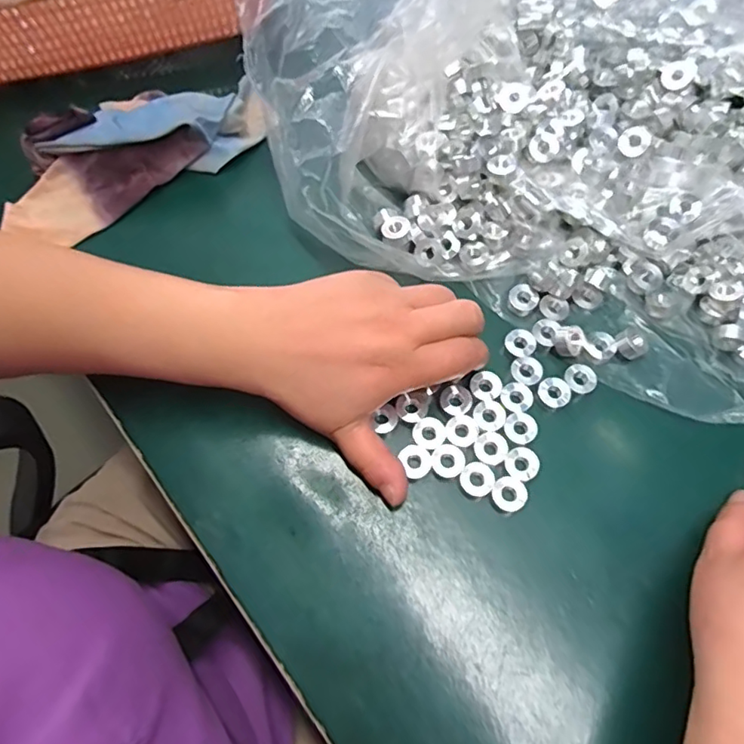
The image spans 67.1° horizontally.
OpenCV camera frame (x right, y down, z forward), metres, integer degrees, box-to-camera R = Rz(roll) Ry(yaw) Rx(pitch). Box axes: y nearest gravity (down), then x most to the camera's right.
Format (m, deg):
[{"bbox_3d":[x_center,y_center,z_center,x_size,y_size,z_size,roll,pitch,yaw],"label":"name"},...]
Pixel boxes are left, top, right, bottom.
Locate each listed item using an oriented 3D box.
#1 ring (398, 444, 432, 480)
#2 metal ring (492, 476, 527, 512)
[{"bbox_3d":[0.023,0.047,0.299,0.016,0.004,0.018,-31,69,-10],"label":"ring"},{"bbox_3d":[0.072,0.065,0.295,0.018,0.008,0.017,-1,67,2],"label":"metal ring"}]

